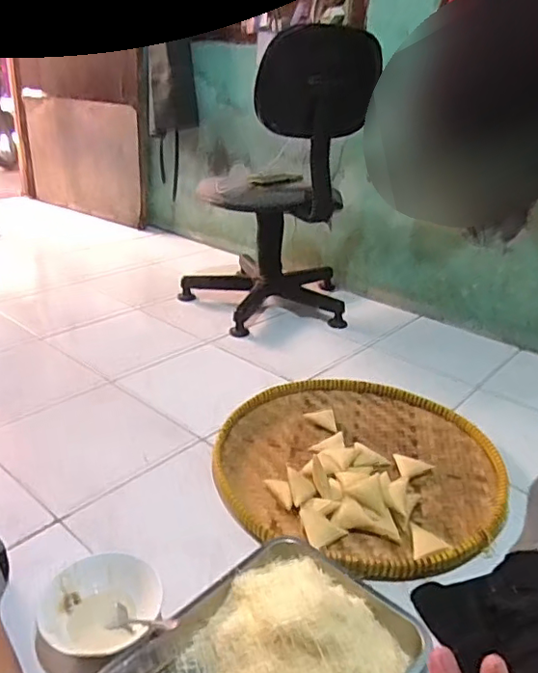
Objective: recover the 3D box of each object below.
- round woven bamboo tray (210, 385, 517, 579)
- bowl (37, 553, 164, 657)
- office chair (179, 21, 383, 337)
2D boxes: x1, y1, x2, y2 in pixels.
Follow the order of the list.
[{"bbox_3d":[0.168,0.224,1.023,0.510,0.054,0.509,4,26,-2],"label":"round woven bamboo tray"},{"bbox_3d":[-0.210,0.344,0.701,0.138,0.058,0.135,4,26,-2],"label":"bowl"},{"bbox_3d":[0.007,-0.423,1.537,0.487,0.733,0.404,1,27,-7],"label":"office chair"}]

